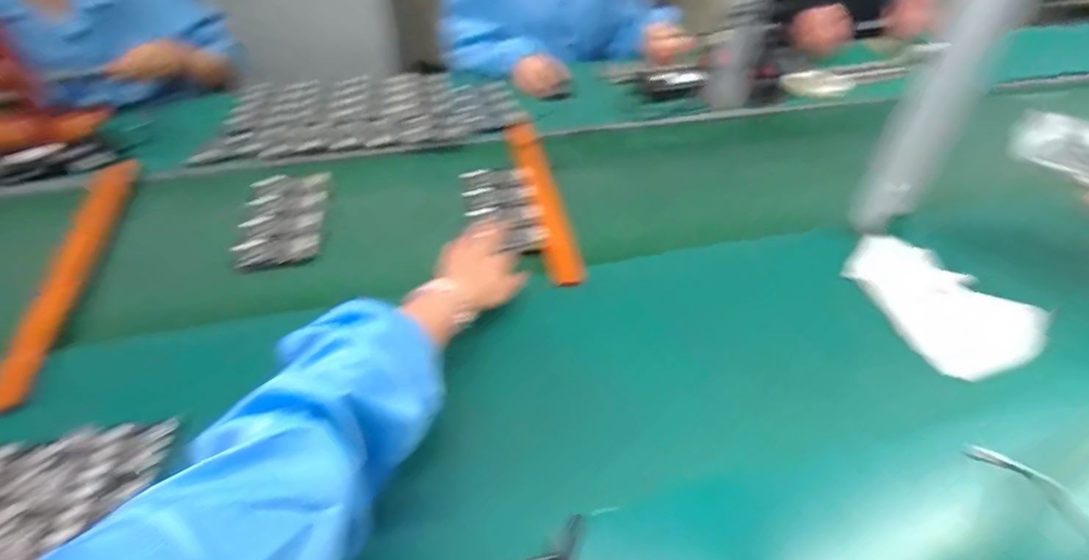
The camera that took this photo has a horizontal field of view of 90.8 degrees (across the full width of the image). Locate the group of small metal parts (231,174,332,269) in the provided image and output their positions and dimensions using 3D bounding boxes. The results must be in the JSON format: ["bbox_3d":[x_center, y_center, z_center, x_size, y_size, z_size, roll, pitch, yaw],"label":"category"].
[{"bbox_3d":[-0.390,-0.098,0.805,0.114,0.015,0.222,-7,41,-9],"label":"group of small metal parts"}]

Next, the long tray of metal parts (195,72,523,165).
[{"bbox_3d":[-0.356,-0.342,1.077,0.577,0.036,0.348,-8,41,-10],"label":"long tray of metal parts"}]

